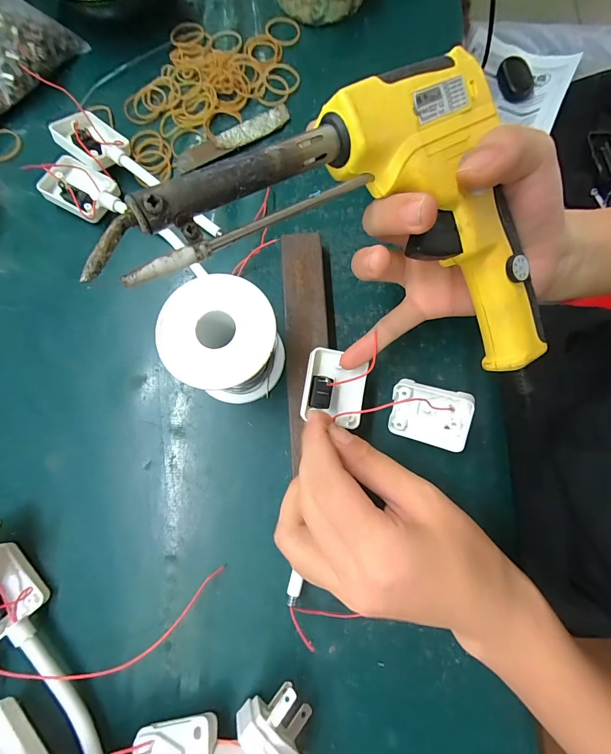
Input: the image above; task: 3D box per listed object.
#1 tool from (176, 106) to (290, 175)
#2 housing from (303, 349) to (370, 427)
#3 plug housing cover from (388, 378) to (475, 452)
[{"bbox_3d":[-0.059,-0.195,0.290,0.100,0.005,0.020,-27,80,-4],"label":"tool"},{"bbox_3d":[0.019,0.007,0.226,0.038,0.019,0.043,9,80,3],"label":"housing"},{"bbox_3d":[0.079,0.024,0.225,0.047,0.009,0.039,13,117,22],"label":"plug housing cover"}]

